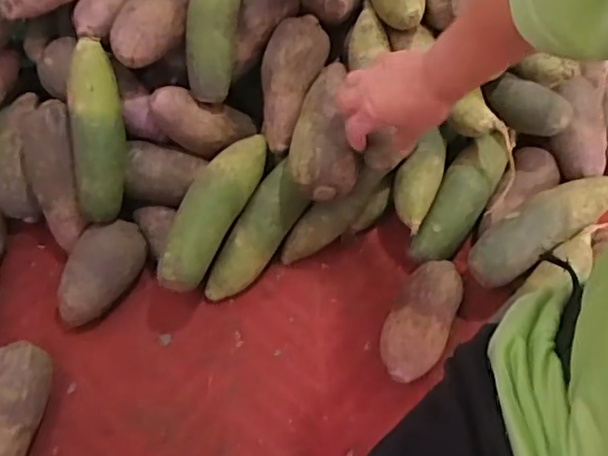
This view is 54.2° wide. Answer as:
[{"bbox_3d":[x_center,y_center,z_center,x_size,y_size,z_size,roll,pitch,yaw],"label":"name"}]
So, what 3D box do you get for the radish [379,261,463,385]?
[{"bbox_3d":[0.126,0.104,0.649,0.062,0.060,0.133,24,63,11],"label":"radish"}]

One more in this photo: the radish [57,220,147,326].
[{"bbox_3d":[-0.222,0.052,0.660,0.065,0.067,0.122,19,62,8],"label":"radish"}]

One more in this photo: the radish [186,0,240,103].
[{"bbox_3d":[-0.100,-0.231,0.651,0.054,0.044,0.177,7,88,2],"label":"radish"}]

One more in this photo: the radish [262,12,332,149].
[{"bbox_3d":[-0.013,-0.168,0.682,0.066,0.051,0.154,18,100,8],"label":"radish"}]

